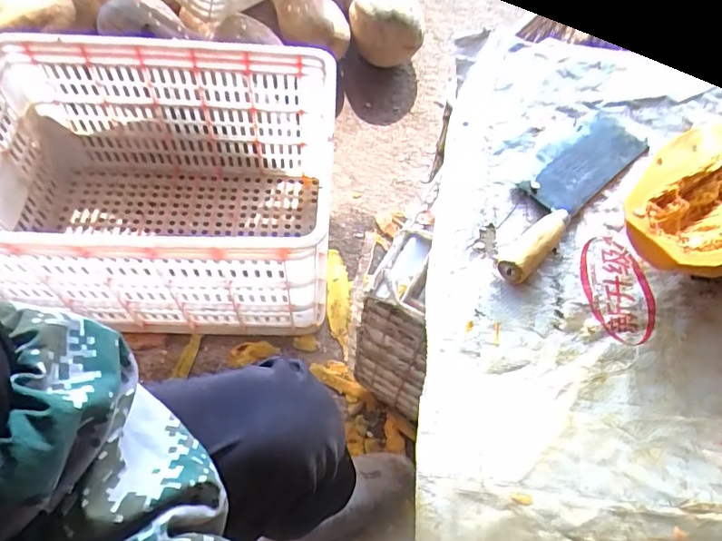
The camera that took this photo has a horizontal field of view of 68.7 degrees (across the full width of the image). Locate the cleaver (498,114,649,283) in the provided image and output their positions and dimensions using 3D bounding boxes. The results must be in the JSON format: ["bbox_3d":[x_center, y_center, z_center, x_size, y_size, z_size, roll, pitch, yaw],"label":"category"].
[{"bbox_3d":[0.221,-0.091,0.573,0.070,0.027,0.272,42,66,17],"label":"cleaver"}]

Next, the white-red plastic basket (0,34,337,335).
[{"bbox_3d":[-0.298,-0.123,0.813,0.501,0.286,0.370,1,61,-4],"label":"white-red plastic basket"}]

